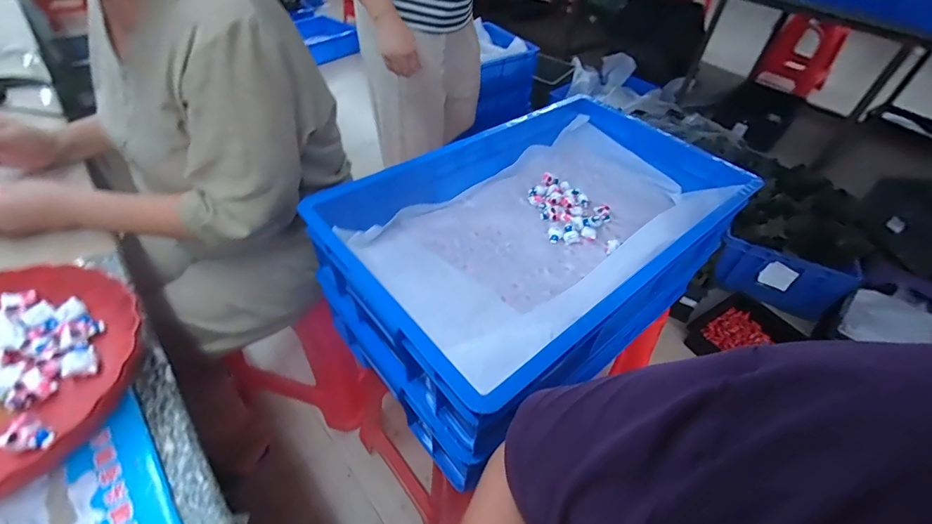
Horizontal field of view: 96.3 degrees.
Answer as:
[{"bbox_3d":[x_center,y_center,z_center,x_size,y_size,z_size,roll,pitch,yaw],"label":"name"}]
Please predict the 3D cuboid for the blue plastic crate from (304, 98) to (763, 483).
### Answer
[{"bbox_3d":[0.126,-0.056,0.712,0.665,0.153,0.388,-29,55,-29],"label":"blue plastic crate"}]

